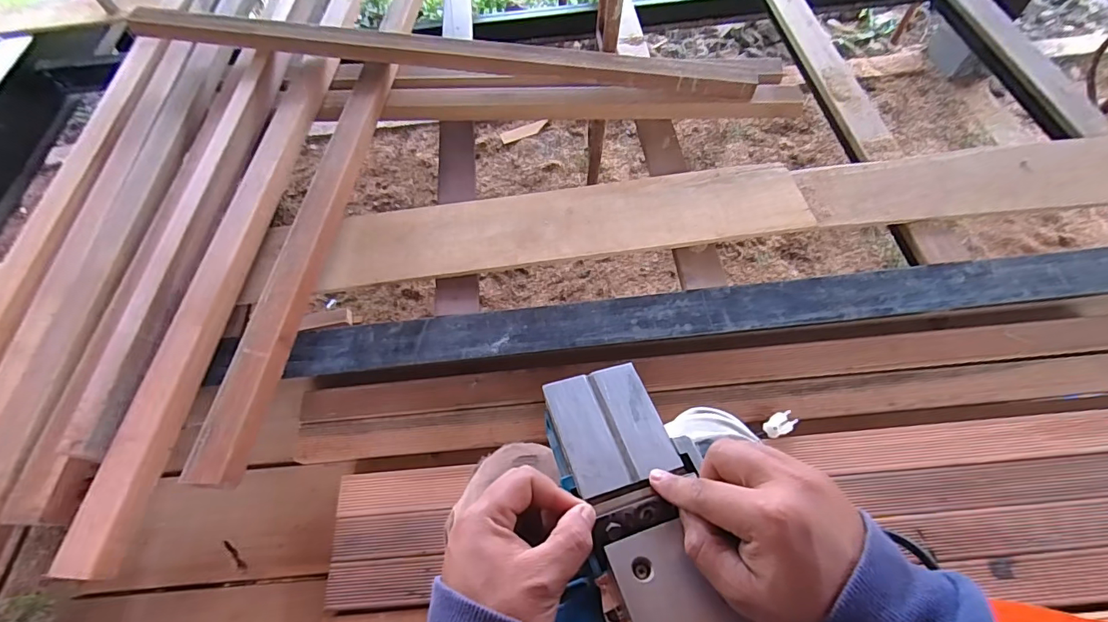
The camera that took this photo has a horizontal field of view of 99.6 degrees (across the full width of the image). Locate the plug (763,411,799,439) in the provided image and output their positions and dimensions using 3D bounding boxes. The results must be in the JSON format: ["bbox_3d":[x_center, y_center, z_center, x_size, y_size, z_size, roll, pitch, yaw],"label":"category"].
[{"bbox_3d":[0.404,0.202,0.835,0.057,0.017,0.036,-28,63,-11],"label":"plug"}]

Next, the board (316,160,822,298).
[{"bbox_3d":[0.035,-0.192,1.016,1.017,0.032,0.202,-8,61,-1],"label":"board"}]

